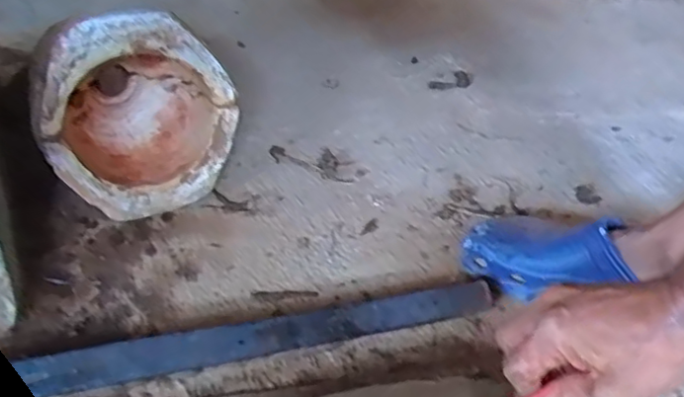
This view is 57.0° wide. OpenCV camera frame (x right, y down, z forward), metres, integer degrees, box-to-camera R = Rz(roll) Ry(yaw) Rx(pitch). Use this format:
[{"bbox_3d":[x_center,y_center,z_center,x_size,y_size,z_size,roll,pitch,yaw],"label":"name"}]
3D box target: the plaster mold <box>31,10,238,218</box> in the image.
[{"bbox_3d":[-0.245,-0.124,0.718,0.188,0.217,0.219,-12,39,-23],"label":"plaster mold"}]

